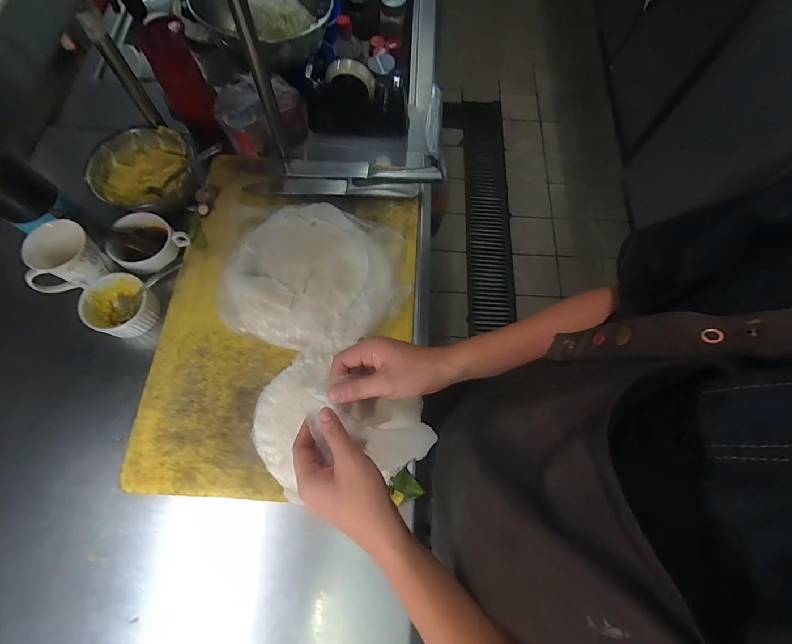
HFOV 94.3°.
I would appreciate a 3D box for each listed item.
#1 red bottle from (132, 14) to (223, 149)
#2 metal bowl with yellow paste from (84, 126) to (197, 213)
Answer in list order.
[{"bbox_3d":[-0.384,-0.430,0.675,0.072,0.196,0.060,-26,47,-11],"label":"red bottle"},{"bbox_3d":[-0.443,-0.268,0.653,0.160,0.053,0.160,1,69,-2],"label":"metal bowl with yellow paste"}]

